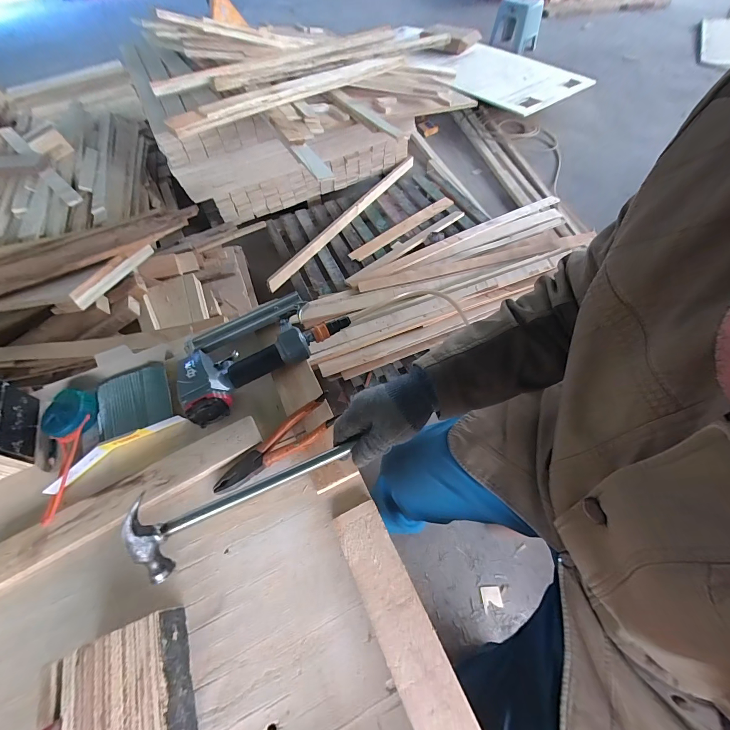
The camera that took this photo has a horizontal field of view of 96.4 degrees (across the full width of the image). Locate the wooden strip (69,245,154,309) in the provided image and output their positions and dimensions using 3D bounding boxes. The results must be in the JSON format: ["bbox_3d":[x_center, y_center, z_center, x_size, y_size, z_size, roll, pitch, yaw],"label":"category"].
[{"bbox_3d":[-0.669,-0.249,0.877,0.020,0.051,0.272,8,46,8],"label":"wooden strip"}]

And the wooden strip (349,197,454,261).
[{"bbox_3d":[0.182,-0.621,1.474,0.609,0.014,0.064,-37,64,-19],"label":"wooden strip"}]

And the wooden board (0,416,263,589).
[{"bbox_3d":[-0.312,0.172,0.433,0.355,0.016,0.056,-26,60,-13],"label":"wooden board"}]

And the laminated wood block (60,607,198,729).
[{"bbox_3d":[-0.224,0.322,0.311,0.094,0.054,0.120,-20,59,-10],"label":"laminated wood block"}]

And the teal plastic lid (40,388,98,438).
[{"bbox_3d":[-0.435,0.073,0.486,0.065,0.021,0.069,19,72,0],"label":"teal plastic lid"}]

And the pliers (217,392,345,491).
[{"bbox_3d":[-0.122,0.110,0.450,0.184,0.022,0.054,-31,62,-16],"label":"pliers"}]

